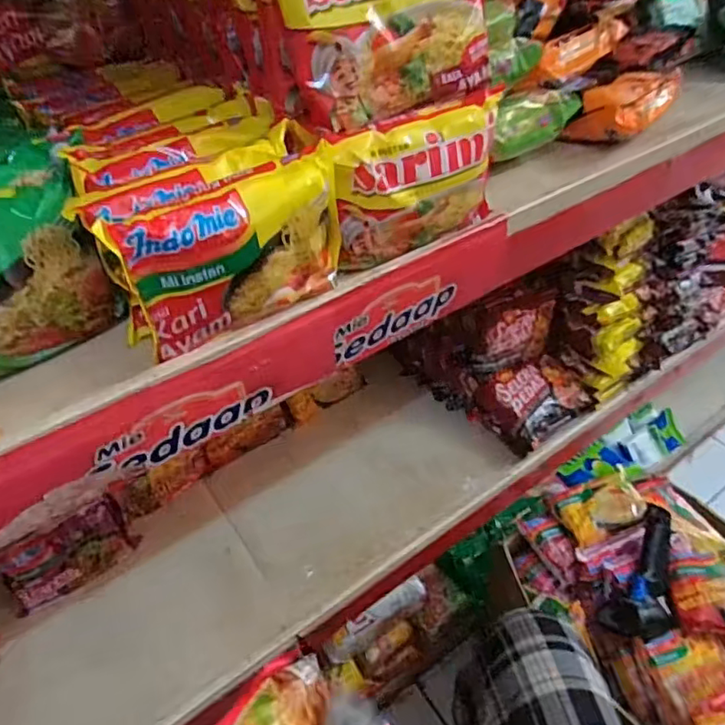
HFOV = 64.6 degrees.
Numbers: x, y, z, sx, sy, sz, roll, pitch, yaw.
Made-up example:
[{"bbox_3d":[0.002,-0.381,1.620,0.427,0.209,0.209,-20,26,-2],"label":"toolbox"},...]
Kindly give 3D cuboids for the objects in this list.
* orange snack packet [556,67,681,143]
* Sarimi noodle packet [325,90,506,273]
[{"bbox_3d":[0.244,-0.237,0.525,0.051,0.037,0.139,33,55,32],"label":"orange snack packet"},{"bbox_3d":[0.036,-0.116,0.375,0.117,0.086,0.025,-23,47,-18],"label":"Sarimi noodle packet"}]

